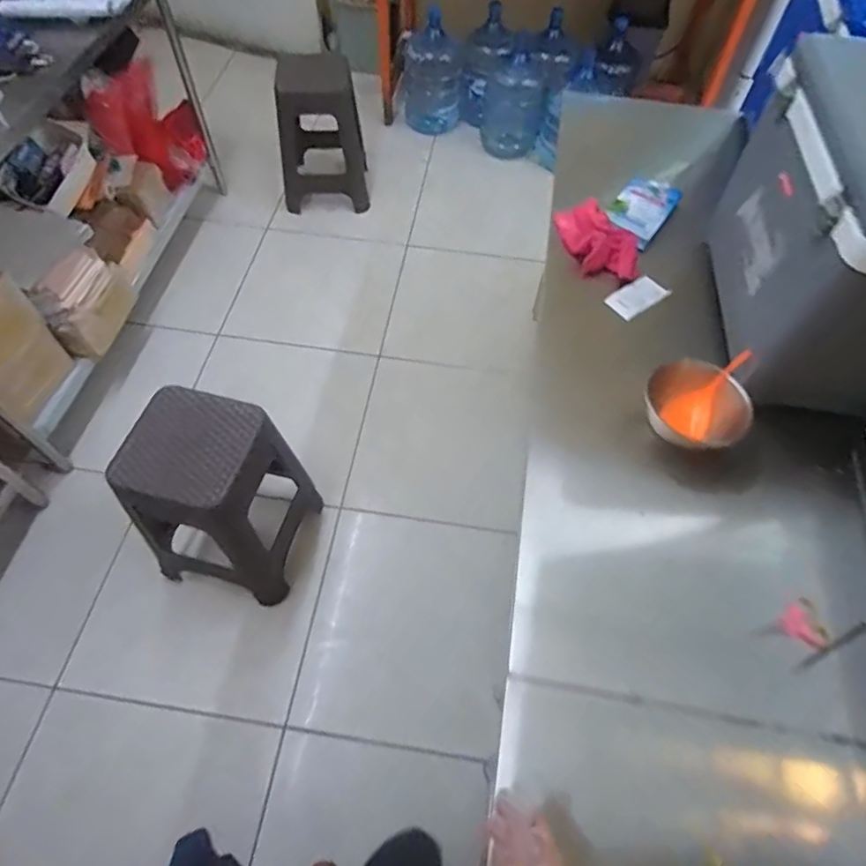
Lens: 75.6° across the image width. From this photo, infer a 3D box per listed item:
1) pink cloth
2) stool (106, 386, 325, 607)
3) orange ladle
[{"bbox_3d":[0.353,-0.408,1.174,0.148,0.054,0.220,-37,67,-21],"label":"pink cloth"},{"bbox_3d":[-0.529,0.175,1.423,0.353,0.549,0.303,14,59,7],"label":"stool"},{"bbox_3d":[0.459,-0.073,0.917,0.074,0.034,0.181,41,87,21],"label":"orange ladle"}]

